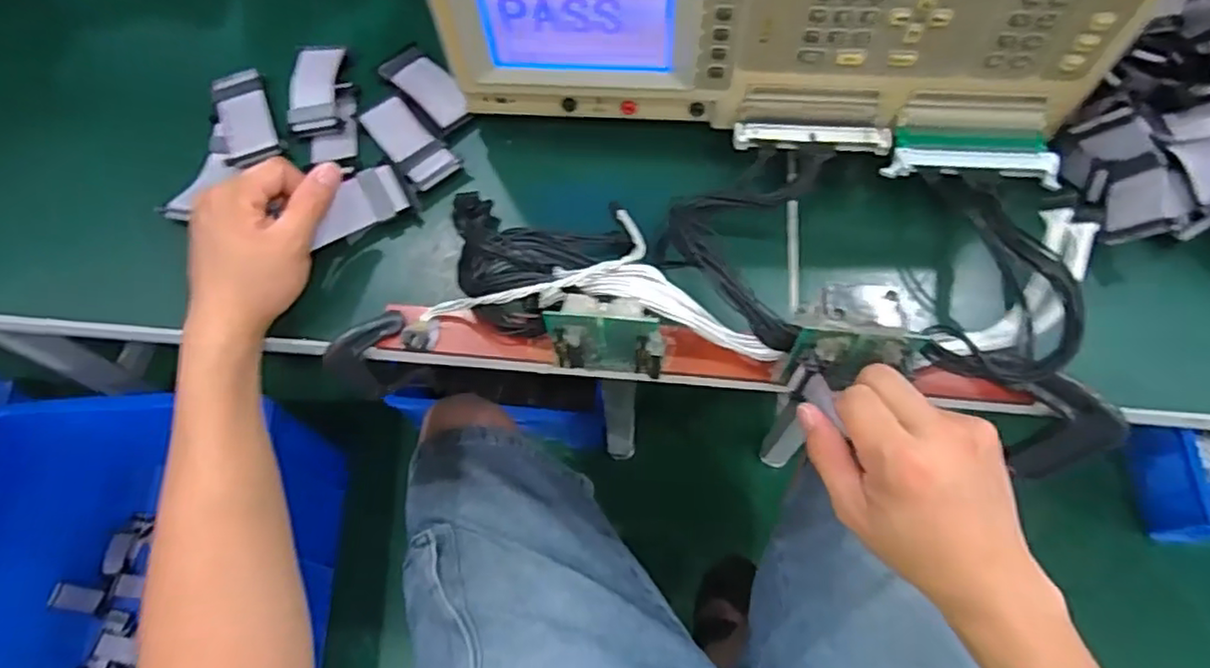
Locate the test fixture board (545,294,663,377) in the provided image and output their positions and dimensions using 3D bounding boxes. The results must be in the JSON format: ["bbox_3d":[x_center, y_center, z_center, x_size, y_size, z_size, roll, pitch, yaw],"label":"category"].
[{"bbox_3d":[0.001,0.003,0.392,0.066,0.060,0.029,8,66,6],"label":"test fixture board"}]

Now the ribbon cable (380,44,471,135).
[{"bbox_3d":[-0.138,-0.192,0.526,0.039,0.018,0.083,-40,70,-14],"label":"ribbon cable"}]

